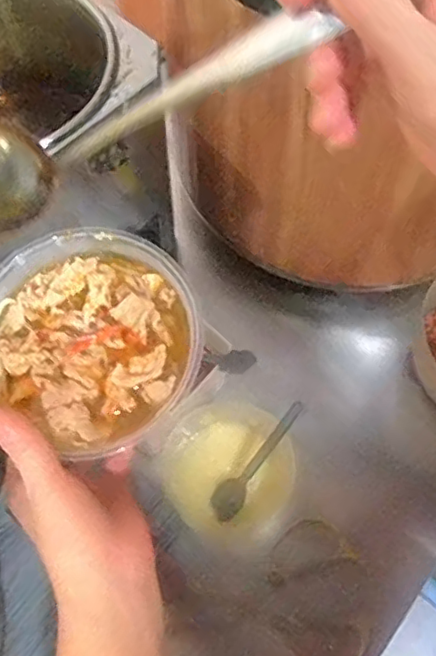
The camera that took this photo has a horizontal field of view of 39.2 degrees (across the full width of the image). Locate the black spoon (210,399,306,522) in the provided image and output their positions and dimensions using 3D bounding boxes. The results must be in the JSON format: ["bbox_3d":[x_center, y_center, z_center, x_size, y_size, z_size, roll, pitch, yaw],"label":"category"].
[{"bbox_3d":[0.036,0.114,0.532,0.026,0.024,0.121,39,98,19],"label":"black spoon"}]

